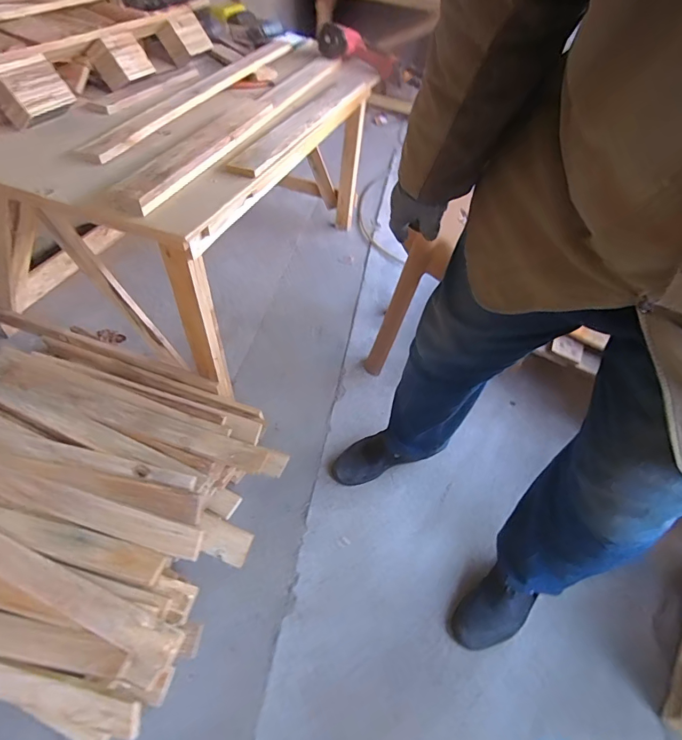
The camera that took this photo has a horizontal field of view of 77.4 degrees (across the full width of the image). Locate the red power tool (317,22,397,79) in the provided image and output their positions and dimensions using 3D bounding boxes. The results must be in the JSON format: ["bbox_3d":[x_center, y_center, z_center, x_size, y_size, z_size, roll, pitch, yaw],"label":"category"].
[{"bbox_3d":[0.058,-1.003,1.348,0.260,0.081,0.084,7,48,-24],"label":"red power tool"}]

